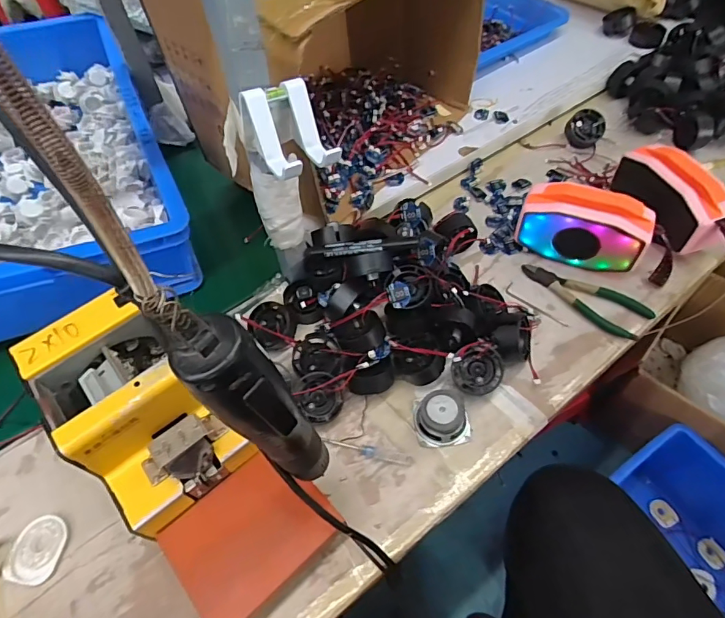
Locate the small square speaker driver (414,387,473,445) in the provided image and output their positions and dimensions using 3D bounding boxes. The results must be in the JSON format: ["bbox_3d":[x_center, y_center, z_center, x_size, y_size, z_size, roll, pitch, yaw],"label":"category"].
[{"bbox_3d":[0.083,0.109,0.488,0.057,0.027,0.054,-9,55,-2],"label":"small square speaker driver"}]

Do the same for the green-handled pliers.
[{"bbox_3d":[0.265,-0.017,0.572,0.150,0.013,0.053,35,64,25],"label":"green-handled pliers"}]

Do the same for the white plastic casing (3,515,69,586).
[{"bbox_3d":[-0.310,0.229,0.452,0.048,0.004,0.057,2,55,5],"label":"white plastic casing"}]

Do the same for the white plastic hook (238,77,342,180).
[{"bbox_3d":[-0.064,-0.150,0.400,0.063,0.056,0.078,-25,57,-14],"label":"white plastic hook"}]

